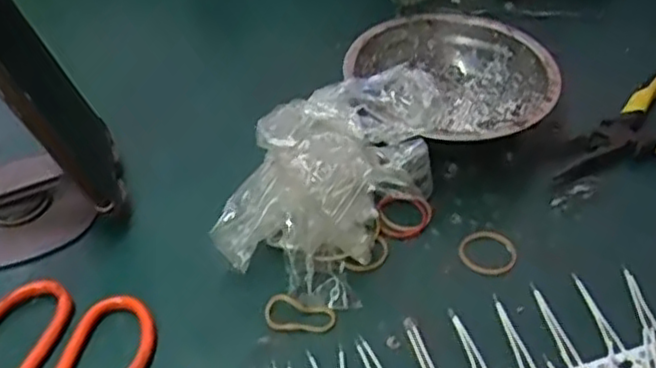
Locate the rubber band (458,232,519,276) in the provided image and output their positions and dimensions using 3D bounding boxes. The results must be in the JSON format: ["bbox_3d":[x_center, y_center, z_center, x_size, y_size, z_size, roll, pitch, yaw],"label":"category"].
[{"bbox_3d":[0.085,0.035,0.364,0.030,0.004,0.027,23,49,22],"label":"rubber band"}]

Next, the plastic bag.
[{"bbox_3d":[0.003,-0.011,0.363,0.089,0.070,0.117,15,46,16],"label":"plastic bag"}]

